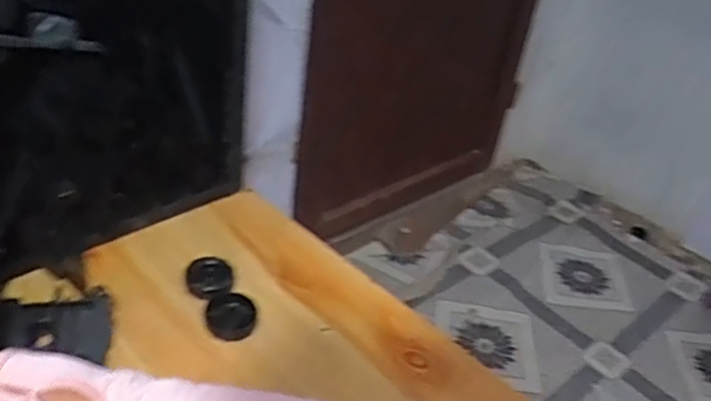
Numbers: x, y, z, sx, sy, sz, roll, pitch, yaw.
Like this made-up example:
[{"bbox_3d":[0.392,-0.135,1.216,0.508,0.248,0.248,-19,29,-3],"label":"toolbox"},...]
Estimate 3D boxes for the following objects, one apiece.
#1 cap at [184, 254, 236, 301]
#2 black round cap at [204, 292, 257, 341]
[{"bbox_3d":[-0.133,0.068,0.583,0.042,0.013,0.042,6,32,-4],"label":"cap"},{"bbox_3d":[-0.110,0.102,0.562,0.043,0.015,0.052,2,33,-10],"label":"black round cap"}]

